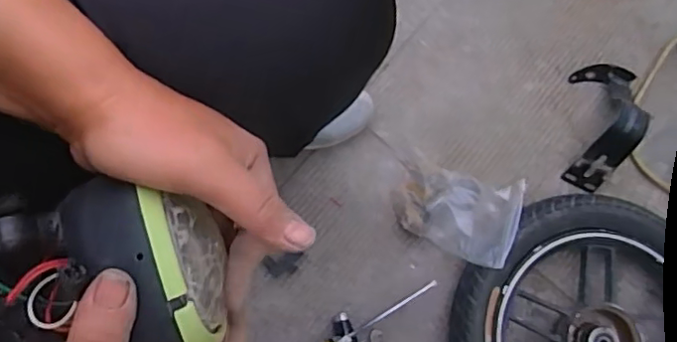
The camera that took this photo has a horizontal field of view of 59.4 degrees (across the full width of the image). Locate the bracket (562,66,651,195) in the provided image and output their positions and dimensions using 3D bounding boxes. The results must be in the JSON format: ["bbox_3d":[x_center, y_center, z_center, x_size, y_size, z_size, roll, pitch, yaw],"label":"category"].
[{"bbox_3d":[0.360,-0.070,0.790,0.084,0.090,0.185,15,78,-2],"label":"bracket"}]

